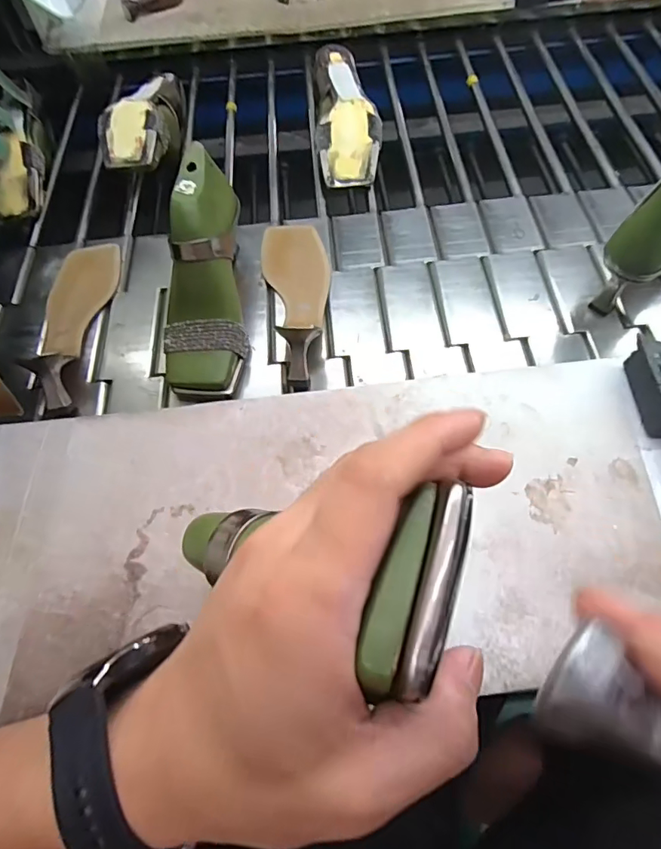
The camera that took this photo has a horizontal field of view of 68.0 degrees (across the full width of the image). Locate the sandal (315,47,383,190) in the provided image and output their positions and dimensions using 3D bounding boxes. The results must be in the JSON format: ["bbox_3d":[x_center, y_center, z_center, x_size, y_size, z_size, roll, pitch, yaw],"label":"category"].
[{"bbox_3d":[0.023,-0.420,0.676,0.086,0.069,0.224,-2,62,2],"label":"sandal"}]

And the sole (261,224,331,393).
[{"bbox_3d":[-0.034,-0.154,0.541,0.073,0.054,0.238,-9,62,-2],"label":"sole"}]

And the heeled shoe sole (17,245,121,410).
[{"bbox_3d":[-0.294,-0.125,0.539,0.075,0.048,0.244,-1,62,3],"label":"heeled shoe sole"}]

